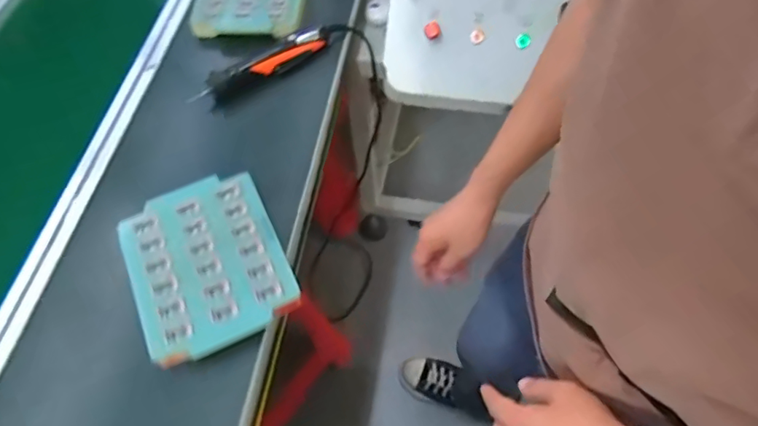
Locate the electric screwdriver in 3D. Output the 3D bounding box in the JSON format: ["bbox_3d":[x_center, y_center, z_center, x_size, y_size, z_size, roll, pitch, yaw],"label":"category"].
[{"bbox_3d":[-0.177,-0.236,0.856,0.264,0.044,0.049,-30,61,-14],"label":"electric screwdriver"}]

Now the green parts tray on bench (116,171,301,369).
[{"bbox_3d":[-0.215,0.056,0.660,0.178,0.023,0.221,-24,63,-12],"label":"green parts tray on bench"}]

